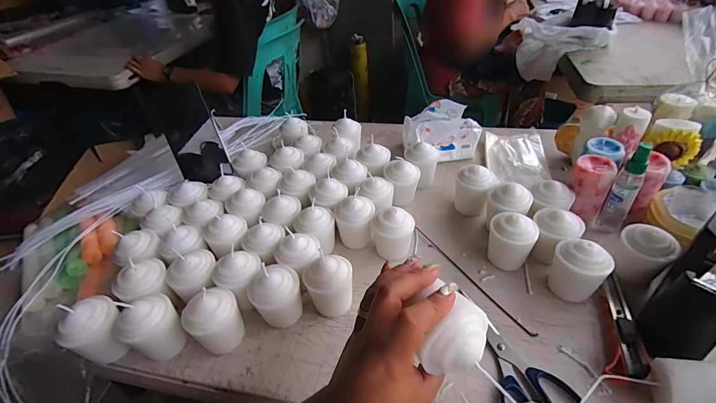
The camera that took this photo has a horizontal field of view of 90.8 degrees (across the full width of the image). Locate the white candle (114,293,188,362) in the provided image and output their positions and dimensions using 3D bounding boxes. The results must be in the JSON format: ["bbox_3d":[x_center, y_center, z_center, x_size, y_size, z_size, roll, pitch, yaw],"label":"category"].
[{"bbox_3d":[-0.235,0.142,0.402,0.052,0.072,0.055,20,48,27],"label":"white candle"}]

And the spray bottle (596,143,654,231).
[{"bbox_3d":[0.358,-0.014,0.471,0.030,0.139,0.032,30,53,34],"label":"spray bottle"}]

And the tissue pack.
[{"bbox_3d":[0.155,-0.132,0.663,0.132,0.076,0.084,-6,41,1],"label":"tissue pack"}]

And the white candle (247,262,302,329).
[{"bbox_3d":[-0.092,0.112,0.410,0.057,0.071,0.056,-26,45,-21],"label":"white candle"}]

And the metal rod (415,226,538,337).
[{"bbox_3d":[0.143,0.097,0.467,0.010,0.010,0.212,-25,44,-20],"label":"metal rod"}]

